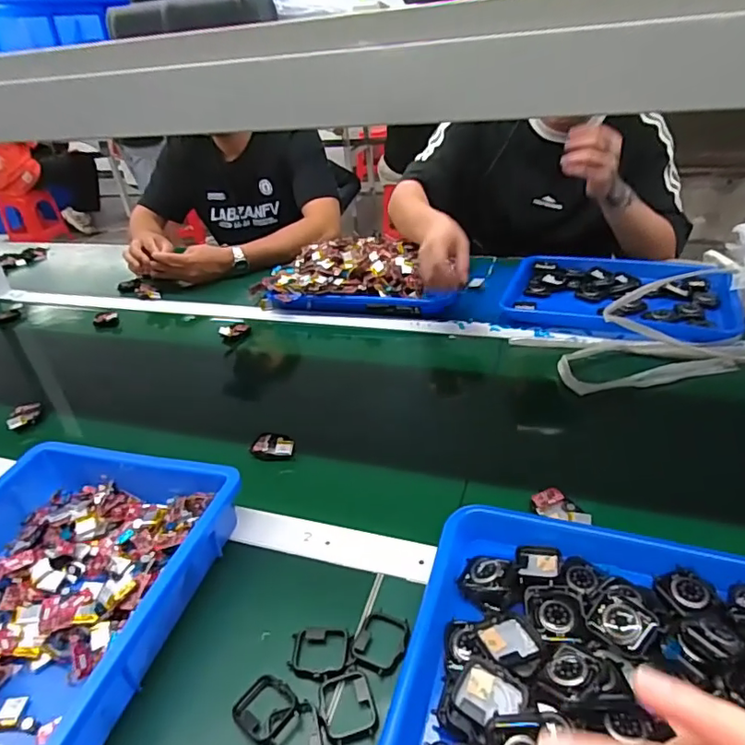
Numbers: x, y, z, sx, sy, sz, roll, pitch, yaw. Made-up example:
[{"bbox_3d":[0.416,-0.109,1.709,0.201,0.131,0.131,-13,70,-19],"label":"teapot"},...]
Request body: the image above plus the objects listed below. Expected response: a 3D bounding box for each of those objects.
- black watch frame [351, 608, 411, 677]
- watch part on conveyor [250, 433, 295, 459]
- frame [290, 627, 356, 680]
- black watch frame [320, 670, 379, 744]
[{"bbox_3d":[0.008,0.205,0.416,0.041,0.004,0.044,14,37,28],"label":"black watch frame"},{"bbox_3d":[-0.112,0.084,0.627,0.051,0.016,0.031,-1,33,7],"label":"watch part on conveyor"},{"bbox_3d":[-0.039,0.212,0.413,0.047,0.004,0.039,-2,32,5],"label":"frame"},{"bbox_3d":[-0.017,0.234,0.380,0.037,0.004,0.046,-13,33,-12],"label":"black watch frame"}]

